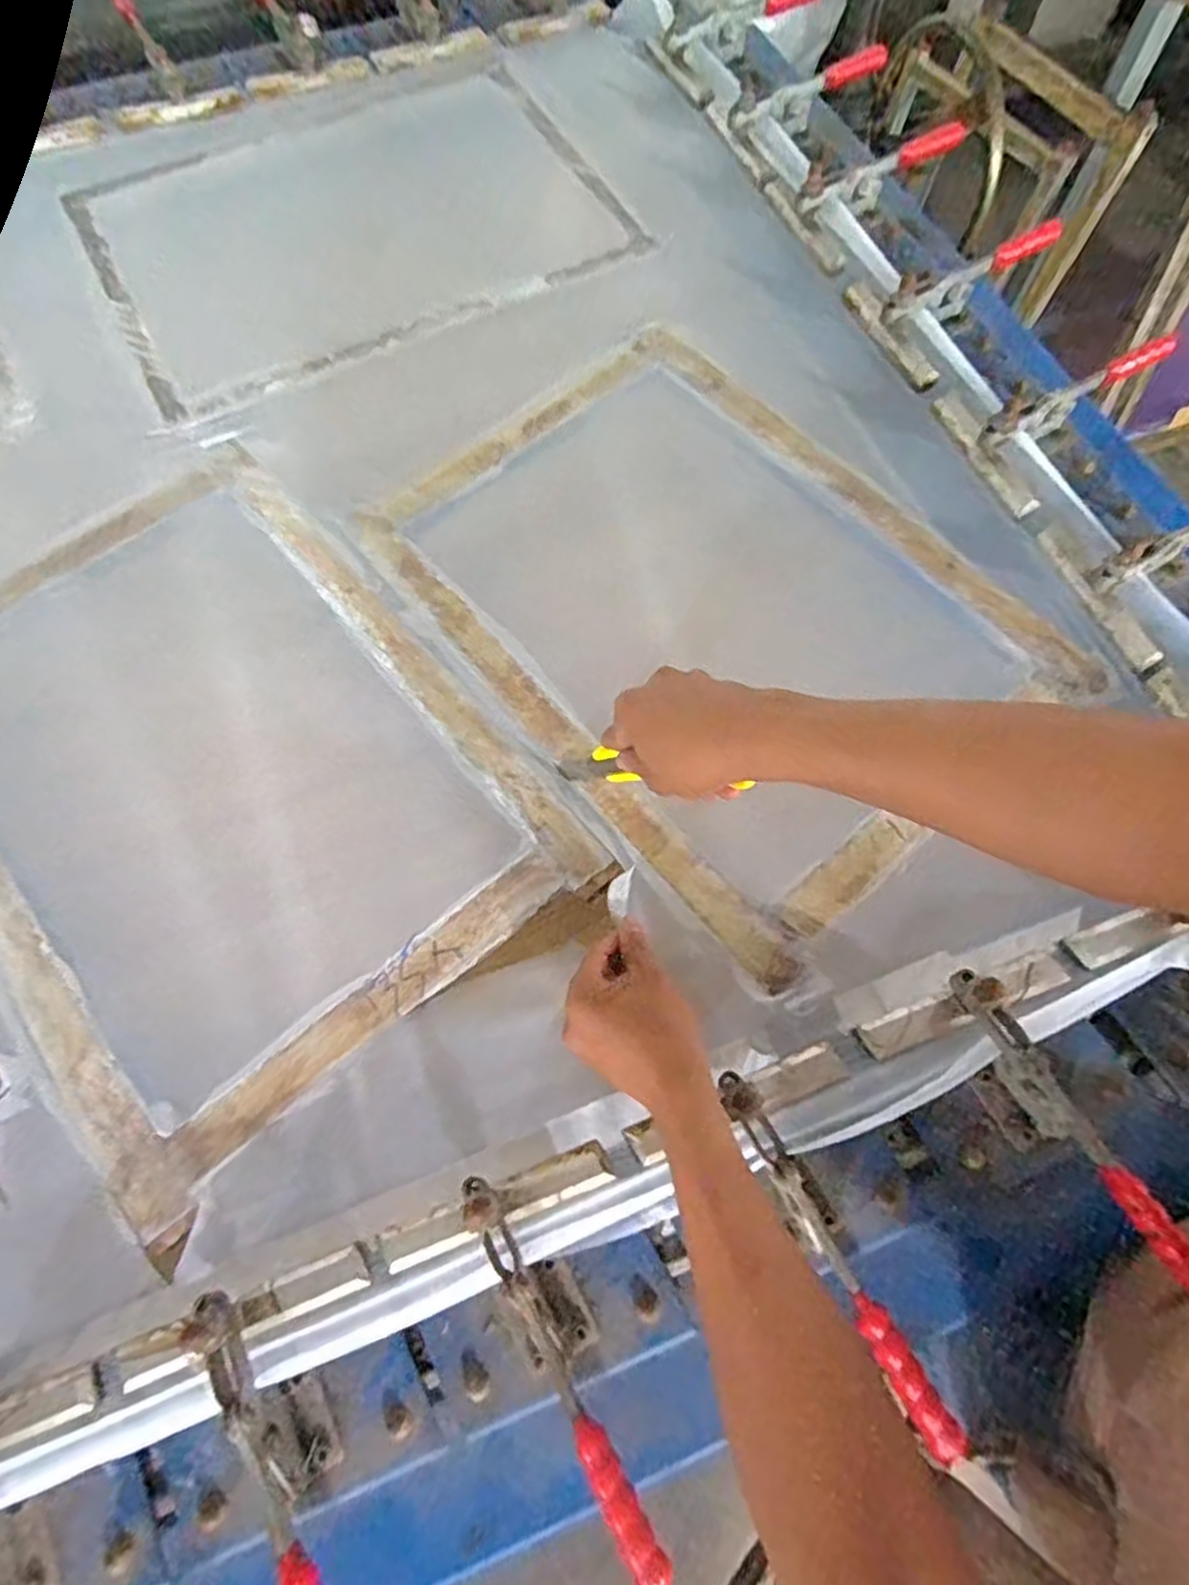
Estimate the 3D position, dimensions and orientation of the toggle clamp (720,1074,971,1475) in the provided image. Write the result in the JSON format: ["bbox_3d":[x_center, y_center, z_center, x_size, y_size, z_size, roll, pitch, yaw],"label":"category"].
[{"bbox_3d":[0.140,0.269,0.458,0.029,0.058,0.212,-27,70,-9],"label":"toggle clamp"}]

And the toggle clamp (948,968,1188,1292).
[{"bbox_3d":[0.288,0.210,0.479,0.034,0.060,0.203,-29,70,-10],"label":"toggle clamp"}]

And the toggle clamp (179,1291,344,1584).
[{"bbox_3d":[-0.164,0.374,0.415,0.037,0.066,0.205,-32,71,-11],"label":"toggle clamp"}]

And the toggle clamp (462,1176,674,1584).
[{"bbox_3d":[-0.020,0.322,0.433,0.041,0.060,0.206,-28,70,-10],"label":"toggle clamp"}]

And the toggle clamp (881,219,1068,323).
[{"bbox_3d":[0.373,-0.507,0.747,0.201,0.058,0.029,-31,71,-11],"label":"toggle clamp"}]

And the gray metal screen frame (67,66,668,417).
[{"bbox_3d":[-0.267,-0.638,0.840,0.551,0.028,0.408,-29,70,-10],"label":"gray metal screen frame"}]

